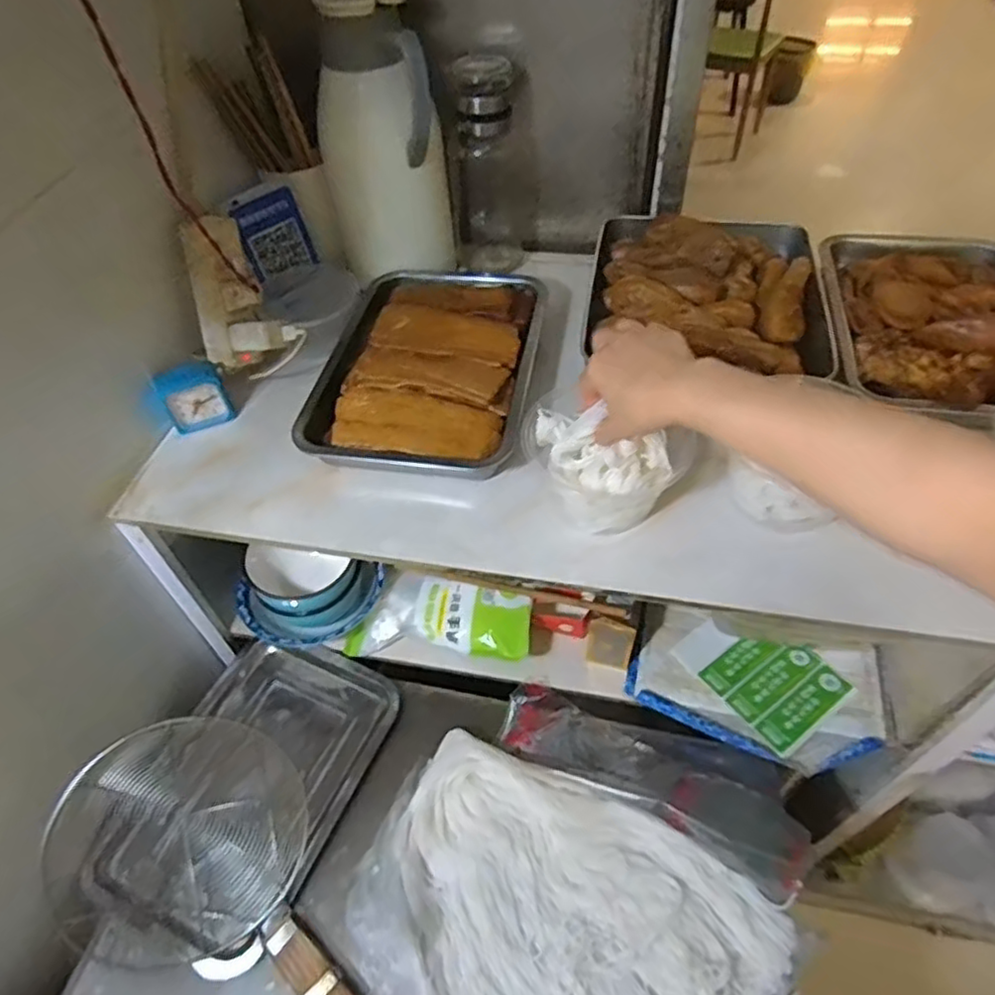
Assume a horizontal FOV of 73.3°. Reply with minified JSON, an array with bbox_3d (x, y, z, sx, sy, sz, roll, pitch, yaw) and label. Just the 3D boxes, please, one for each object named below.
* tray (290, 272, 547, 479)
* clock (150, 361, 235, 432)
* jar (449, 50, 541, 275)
[{"bbox_3d":[-0.070,-0.149,0.698,0.210,0.045,0.305,6,51,8],"label":"tray"},{"bbox_3d":[-0.312,-0.102,0.686,0.064,0.061,0.035,-29,54,-19],"label":"clock"},{"bbox_3d":[0.000,-0.398,0.806,0.090,0.240,0.094,-2,50,2],"label":"jar"}]

